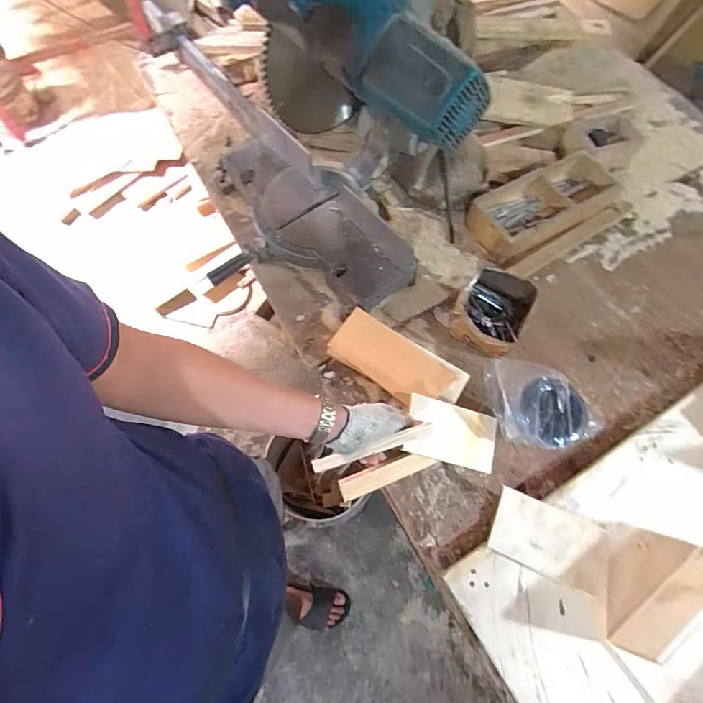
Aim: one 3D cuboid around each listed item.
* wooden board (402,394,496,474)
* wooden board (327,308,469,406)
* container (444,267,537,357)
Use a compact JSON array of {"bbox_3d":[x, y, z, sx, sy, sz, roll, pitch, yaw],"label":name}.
[{"bbox_3d":[0.160,0.132,0.659,0.145,0.007,0.092,16,74,-5],"label":"wooden board"},{"bbox_3d":[0.078,0.019,0.700,0.229,0.028,0.094,32,69,10],"label":"wooden board"},{"bbox_3d":[0.238,-0.065,0.729,0.123,0.089,0.132,28,69,11],"label":"container"}]

